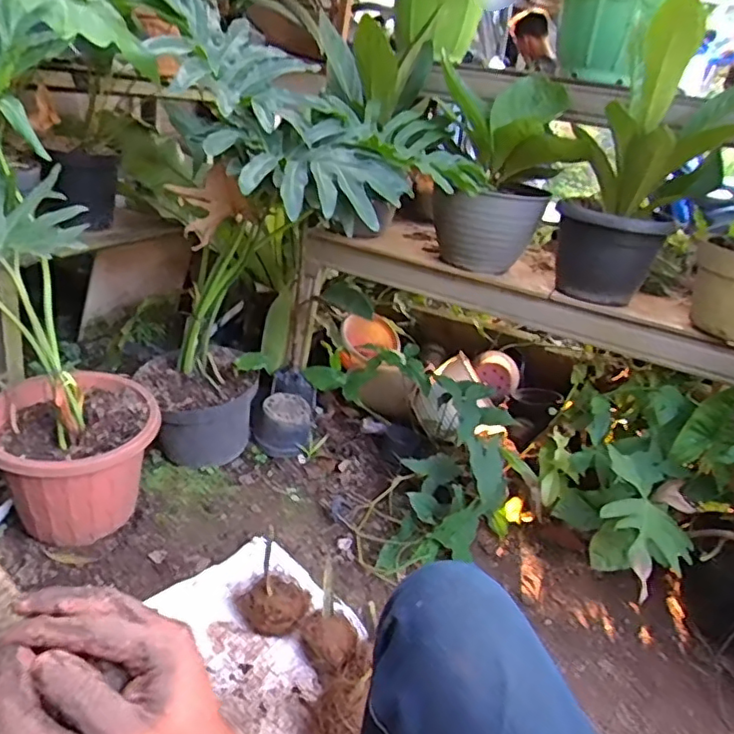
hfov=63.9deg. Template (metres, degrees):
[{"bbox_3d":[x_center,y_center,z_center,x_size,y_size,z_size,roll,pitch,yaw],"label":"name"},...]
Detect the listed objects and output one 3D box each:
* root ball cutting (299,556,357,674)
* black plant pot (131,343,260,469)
[{"bbox_3d":[-0.059,0.394,0.918,0.092,0.144,0.088,8,27,3],"label":"root ball cutting"},{"bbox_3d":[-0.382,0.100,1.365,0.229,0.211,0.247,5,27,-3],"label":"black plant pot"}]

